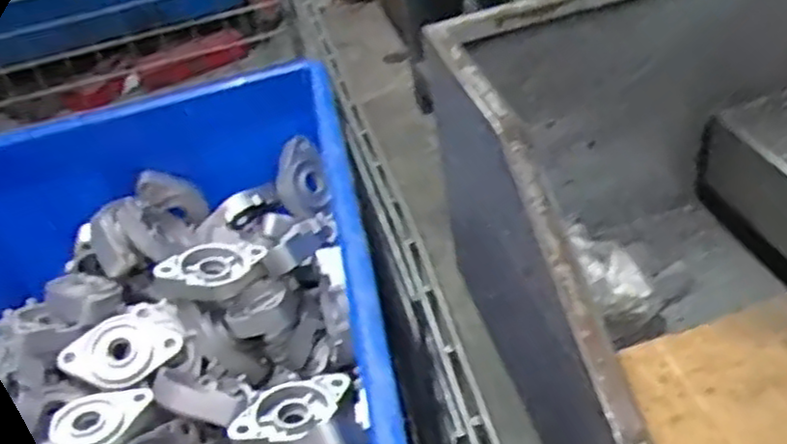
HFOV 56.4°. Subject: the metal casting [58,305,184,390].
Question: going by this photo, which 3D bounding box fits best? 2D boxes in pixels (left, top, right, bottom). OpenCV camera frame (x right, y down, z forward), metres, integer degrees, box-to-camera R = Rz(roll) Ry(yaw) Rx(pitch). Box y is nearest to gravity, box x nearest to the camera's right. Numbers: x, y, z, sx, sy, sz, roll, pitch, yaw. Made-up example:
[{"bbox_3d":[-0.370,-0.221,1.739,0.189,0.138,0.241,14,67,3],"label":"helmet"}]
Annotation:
[{"bbox_3d":[-0.231,0.114,0.643,0.095,0.045,0.063,-40,77,-22],"label":"metal casting"}]

